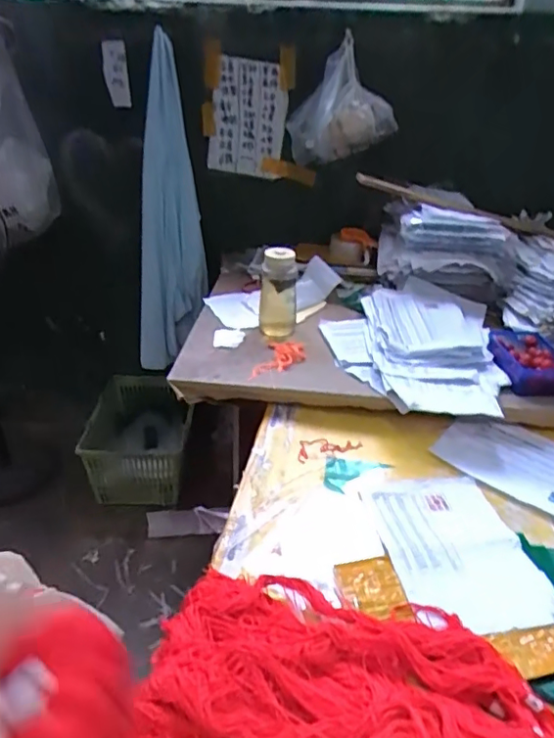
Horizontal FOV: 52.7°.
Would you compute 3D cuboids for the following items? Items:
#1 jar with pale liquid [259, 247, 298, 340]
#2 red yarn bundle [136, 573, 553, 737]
[{"bbox_3d":[0.005,-0.164,1.204,0.082,0.173,0.086,1,31,-2],"label":"jar with pale liquid"},{"bbox_3d":[0.082,0.319,0.583,0.444,0.095,0.268,5,31,4],"label":"red yarn bundle"}]

